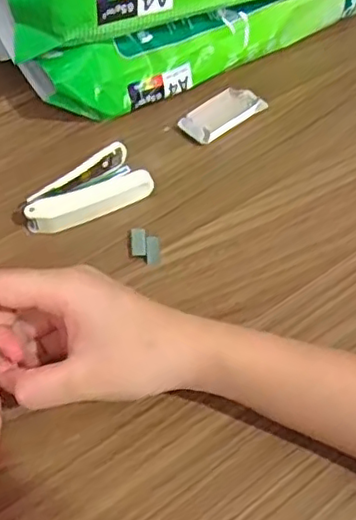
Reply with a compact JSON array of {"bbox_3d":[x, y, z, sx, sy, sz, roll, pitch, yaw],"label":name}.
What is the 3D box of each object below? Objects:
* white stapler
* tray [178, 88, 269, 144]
[{"bbox_3d":[-0.066,-0.045,0.436,0.092,0.018,0.049,-30,60,-22],"label":"white stapler"},{"bbox_3d":[0.036,-0.120,0.497,0.074,0.008,0.034,-36,62,-25],"label":"tray"}]

